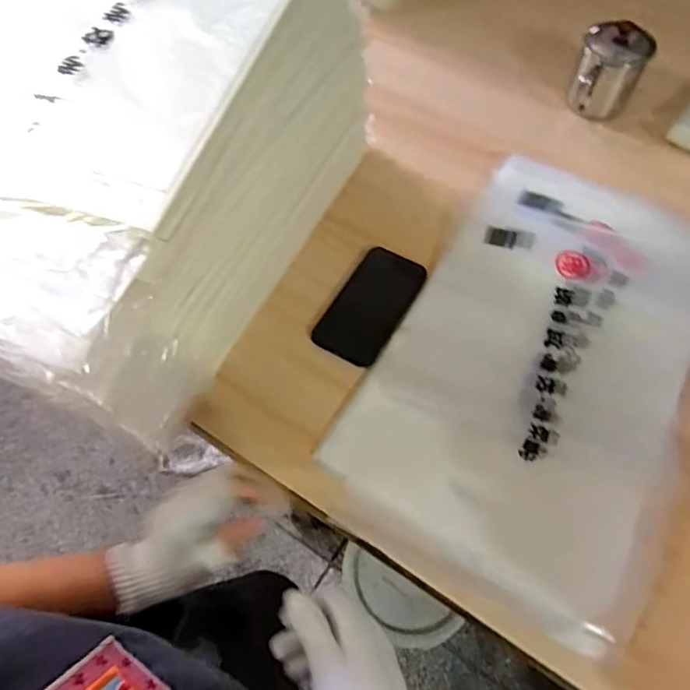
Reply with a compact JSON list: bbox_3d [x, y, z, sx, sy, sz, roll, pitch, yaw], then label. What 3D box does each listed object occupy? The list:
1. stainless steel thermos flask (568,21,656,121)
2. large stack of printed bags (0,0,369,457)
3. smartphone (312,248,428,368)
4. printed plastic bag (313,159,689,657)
[{"bbox_3d":[0.351,-0.366,0.751,0.082,0.091,0.078,-1,62,1],"label":"stainless steel thermos flask"},{"bbox_3d":[-0.196,-0.168,0.534,0.278,0.245,0.450,21,64,12],"label":"large stack of printed bags"},{"bbox_3d":[0.031,-0.046,0.652,0.079,0.007,0.146,28,66,16],"label":"smartphone"},{"bbox_3d":[0.215,0.007,0.601,0.301,0.015,0.493,27,68,14],"label":"printed plastic bag"}]

